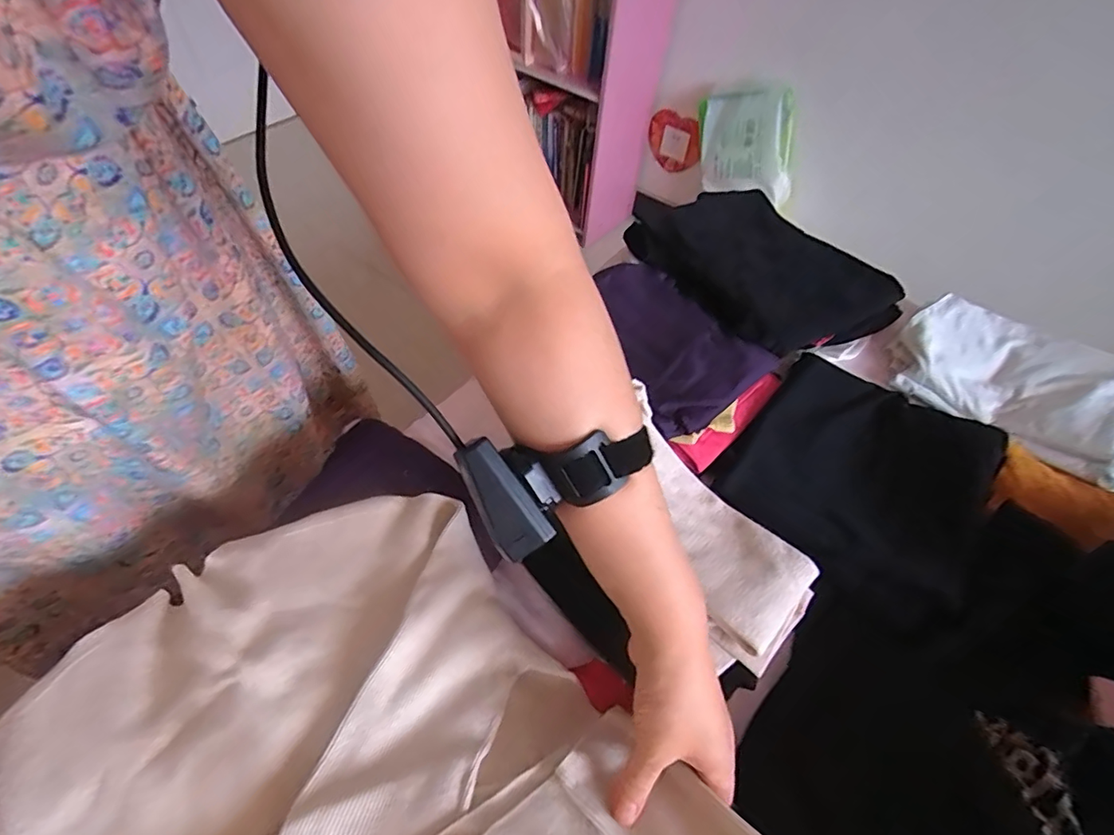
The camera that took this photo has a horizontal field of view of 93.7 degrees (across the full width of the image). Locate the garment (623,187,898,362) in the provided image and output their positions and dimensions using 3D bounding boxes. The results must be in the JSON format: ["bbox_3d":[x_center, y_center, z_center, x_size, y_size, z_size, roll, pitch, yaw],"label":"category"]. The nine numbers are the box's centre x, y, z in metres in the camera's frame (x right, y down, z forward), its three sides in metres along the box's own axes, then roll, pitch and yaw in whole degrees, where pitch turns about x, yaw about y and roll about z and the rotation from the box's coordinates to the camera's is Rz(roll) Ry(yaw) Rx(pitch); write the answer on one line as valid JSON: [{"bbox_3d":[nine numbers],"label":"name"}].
[{"bbox_3d":[0.269,-0.214,0.738,0.271,0.052,0.325,-20,57,-19],"label":"garment"}]

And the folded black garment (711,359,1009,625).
[{"bbox_3d":[0.315,0.055,0.547,0.218,0.044,0.269,33,57,19],"label":"folded black garment"}]

